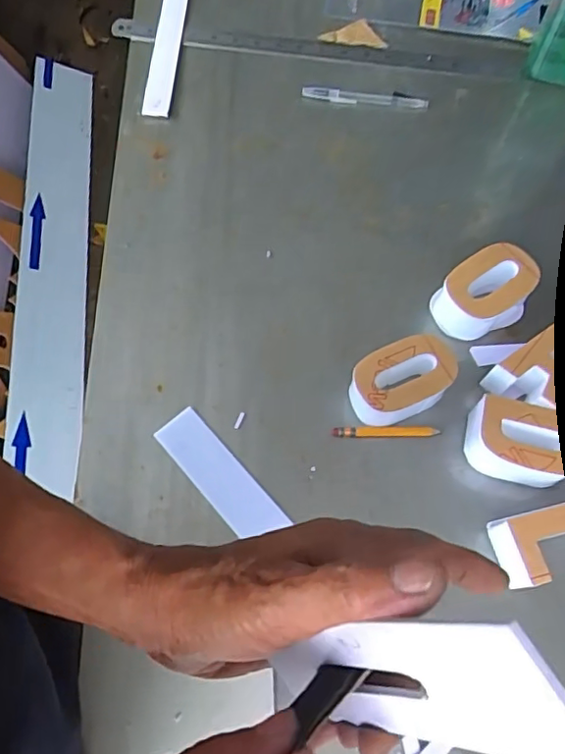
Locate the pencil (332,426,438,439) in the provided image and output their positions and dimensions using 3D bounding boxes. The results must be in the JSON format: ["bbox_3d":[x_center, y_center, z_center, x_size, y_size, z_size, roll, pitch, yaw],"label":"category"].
[{"bbox_3d":[0.087,0.047,0.492,0.087,0.007,0.009,0,67,0],"label":"pencil"}]

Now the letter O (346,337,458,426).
[{"bbox_3d":[0.100,0.003,0.490,0.082,0.045,0.052,-21,68,-9],"label":"letter O"}]

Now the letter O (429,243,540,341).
[{"bbox_3d":[0.182,-0.076,0.522,0.082,0.050,0.056,-24,69,-10],"label":"letter O"}]

